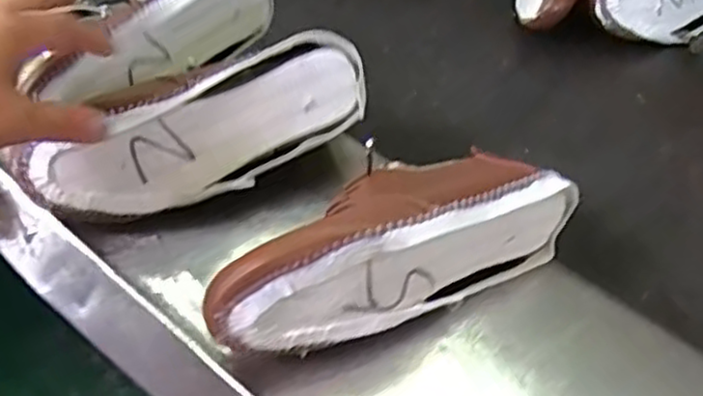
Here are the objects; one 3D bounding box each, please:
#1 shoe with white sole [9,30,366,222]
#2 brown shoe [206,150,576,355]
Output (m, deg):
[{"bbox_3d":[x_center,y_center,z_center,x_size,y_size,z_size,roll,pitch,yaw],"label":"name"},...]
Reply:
[{"bbox_3d":[-0.113,-0.053,0.536,0.242,0.087,0.066,-23,20,-12],"label":"shoe with white sole"},{"bbox_3d":[0.023,0.026,0.463,0.244,0.093,0.090,-19,48,-27],"label":"brown shoe"}]

